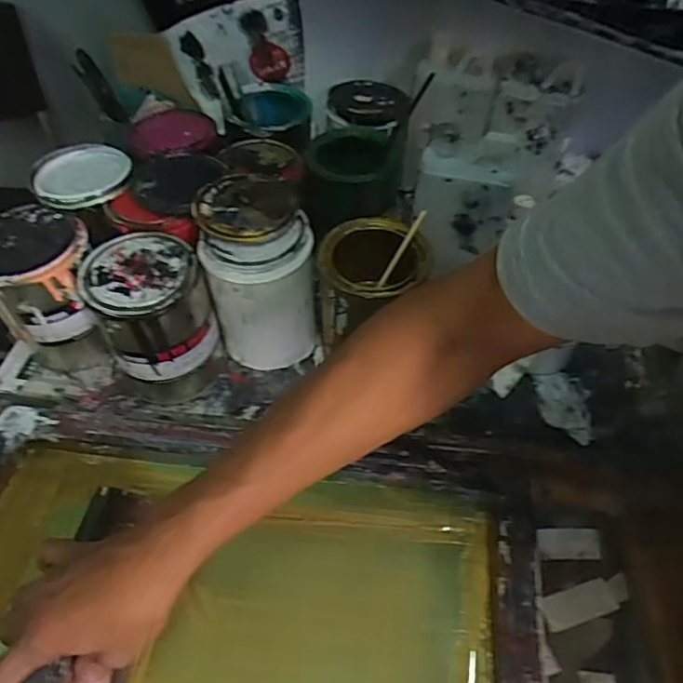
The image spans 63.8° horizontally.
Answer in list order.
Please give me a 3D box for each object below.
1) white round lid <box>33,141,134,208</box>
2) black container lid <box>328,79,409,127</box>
[{"bbox_3d":[-0.284,-0.187,0.602,0.103,0.018,0.121,-12,52,-8],"label":"white round lid"},{"bbox_3d":[0.034,-0.307,0.701,0.101,0.017,0.103,0,51,0],"label":"black container lid"}]

